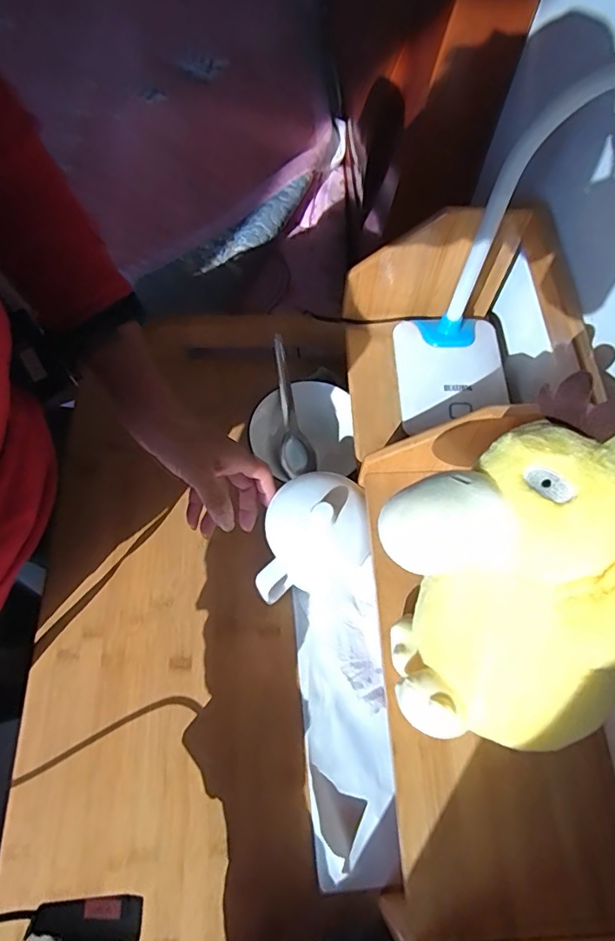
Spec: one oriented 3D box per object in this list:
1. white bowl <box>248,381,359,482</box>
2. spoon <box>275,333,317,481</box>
[{"bbox_3d":[-0.005,-0.044,0.577,0.114,0.026,0.101,-1,106,-3],"label":"white bowl"},{"bbox_3d":[-0.019,-0.067,0.565,0.036,0.026,0.151,-11,110,-2],"label":"spoon"}]

